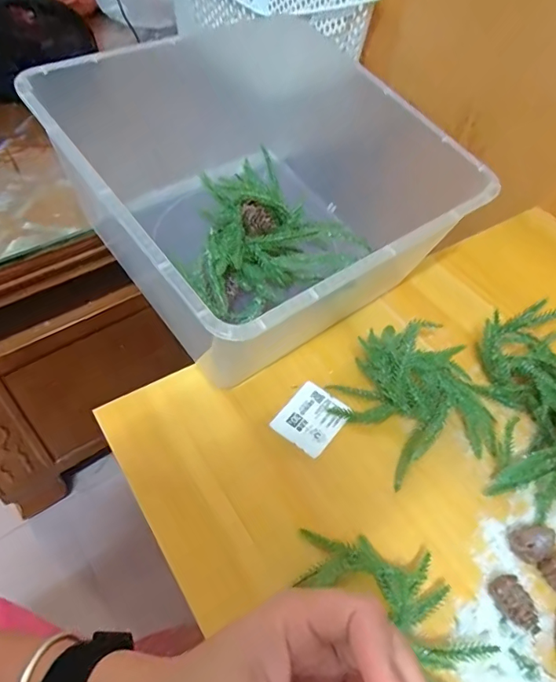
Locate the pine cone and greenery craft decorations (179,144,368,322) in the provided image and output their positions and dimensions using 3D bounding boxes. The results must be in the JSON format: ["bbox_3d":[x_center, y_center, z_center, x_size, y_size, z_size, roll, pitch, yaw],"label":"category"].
[{"bbox_3d":[-0.026,-0.103,0.472,0.141,0.067,0.138,-21,56,-20],"label":"pine cone and greenery craft decorations"}]

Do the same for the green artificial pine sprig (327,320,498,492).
[{"bbox_3d":[0.113,0.041,0.411,0.114,0.043,0.135,-22,57,-21],"label":"green artificial pine sprig"}]

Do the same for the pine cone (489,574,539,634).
[{"bbox_3d":[0.155,0.175,0.323,0.021,0.018,0.036,-23,57,-21],"label":"pine cone"}]

